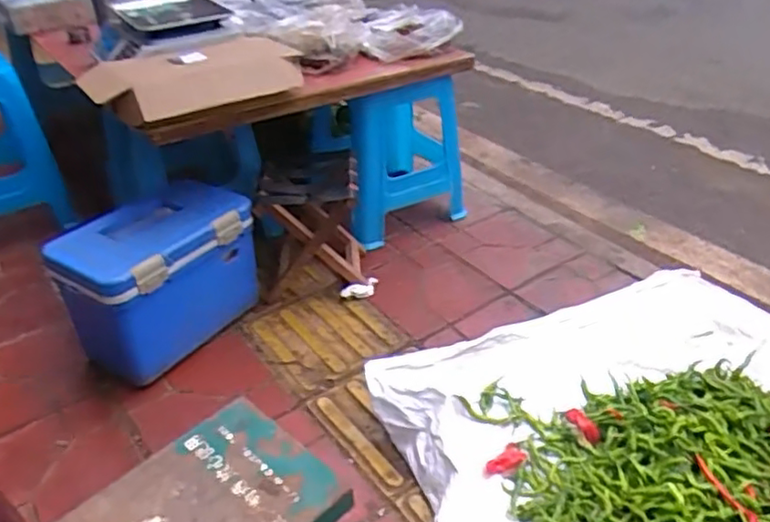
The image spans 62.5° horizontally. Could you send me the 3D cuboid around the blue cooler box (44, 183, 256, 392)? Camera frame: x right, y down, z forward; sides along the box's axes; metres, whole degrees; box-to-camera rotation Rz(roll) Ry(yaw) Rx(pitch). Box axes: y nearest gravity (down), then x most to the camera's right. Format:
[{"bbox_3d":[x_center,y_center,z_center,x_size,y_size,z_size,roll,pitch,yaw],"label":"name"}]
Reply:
[{"bbox_3d":[-0.474,0.038,1.418,0.247,0.321,0.419,27,46,36],"label":"blue cooler box"}]

